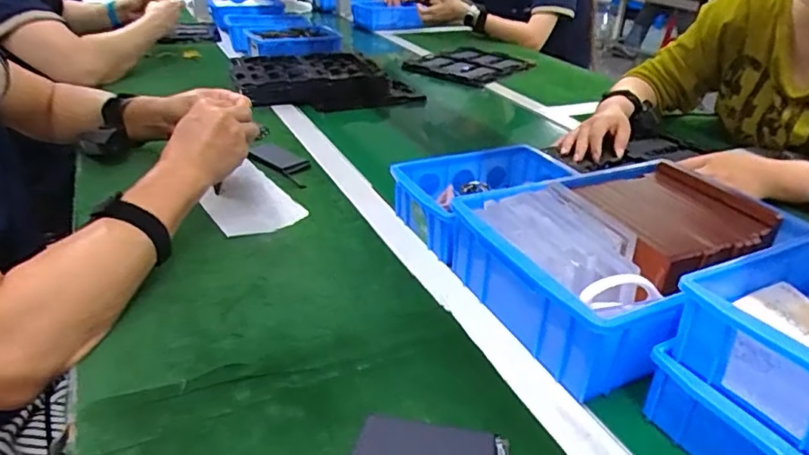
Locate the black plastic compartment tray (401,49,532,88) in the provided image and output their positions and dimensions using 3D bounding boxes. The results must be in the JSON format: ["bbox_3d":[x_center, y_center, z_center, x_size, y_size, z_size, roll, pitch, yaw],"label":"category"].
[{"bbox_3d":[0.156,-0.393,1.322,0.236,0.015,0.286,21,35,27],"label":"black plastic compartment tray"}]

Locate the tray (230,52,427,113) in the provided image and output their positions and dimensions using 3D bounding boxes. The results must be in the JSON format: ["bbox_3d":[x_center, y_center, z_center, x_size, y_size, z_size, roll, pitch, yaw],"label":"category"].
[{"bbox_3d":[-0.173,-0.306,1.103,0.329,0.038,0.280,-13,34,-25],"label":"tray"}]

